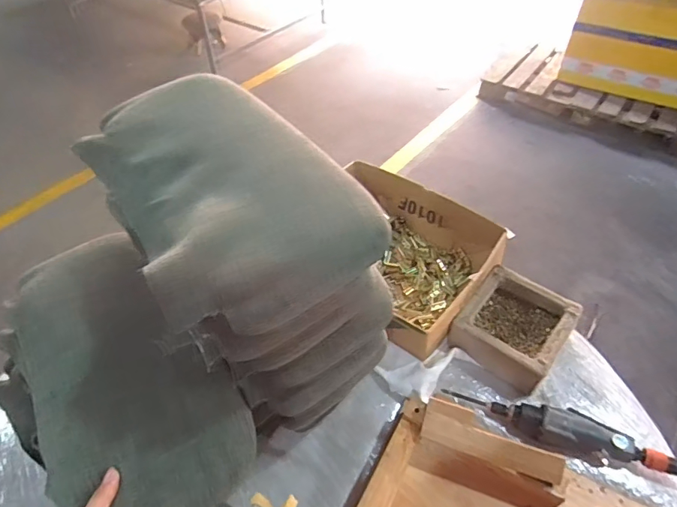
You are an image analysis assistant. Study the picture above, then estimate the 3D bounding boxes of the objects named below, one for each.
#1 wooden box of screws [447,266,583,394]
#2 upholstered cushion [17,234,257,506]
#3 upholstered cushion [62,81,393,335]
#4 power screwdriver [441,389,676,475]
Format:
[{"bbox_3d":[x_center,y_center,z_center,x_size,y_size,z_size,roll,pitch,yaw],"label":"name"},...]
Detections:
[{"bbox_3d":[0.307,0.133,0.801,0.164,0.079,0.177,32,57,27],"label":"wooden box of screws"},{"bbox_3d":[-0.285,0.147,0.578,0.207,0.046,0.424,-33,59,-23],"label":"upholstered cushion"},{"bbox_3d":[-0.136,-0.086,0.531,0.238,0.044,0.428,-28,53,-20],"label":"upholstered cushion"},{"bbox_3d":[0.347,0.269,0.704,0.343,0.042,0.061,11,50,13],"label":"power screwdriver"}]

